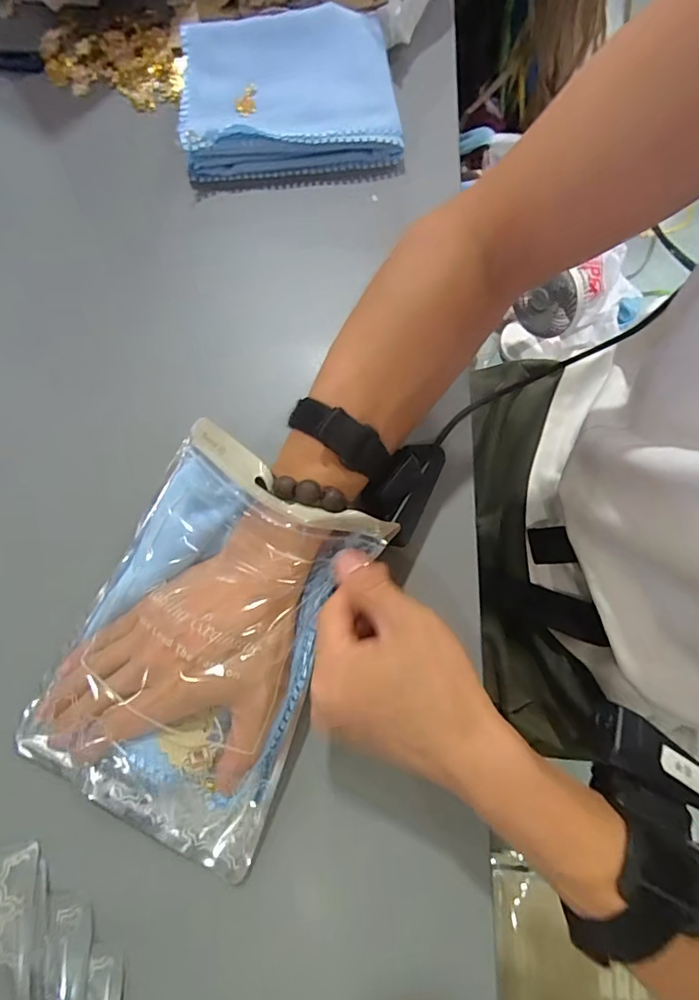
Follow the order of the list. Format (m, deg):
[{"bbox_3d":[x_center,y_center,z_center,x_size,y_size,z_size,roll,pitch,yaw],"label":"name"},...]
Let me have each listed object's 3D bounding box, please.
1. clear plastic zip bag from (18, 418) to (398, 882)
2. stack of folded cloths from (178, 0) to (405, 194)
[{"bbox_3d":[-0.087,0.088,0.303,0.163,0.045,0.237,27,86,3],"label":"clear plastic zip bag"},{"bbox_3d":[-0.054,-0.363,0.450,0.188,0.049,0.154,-6,73,0],"label":"stack of folded cloths"}]

